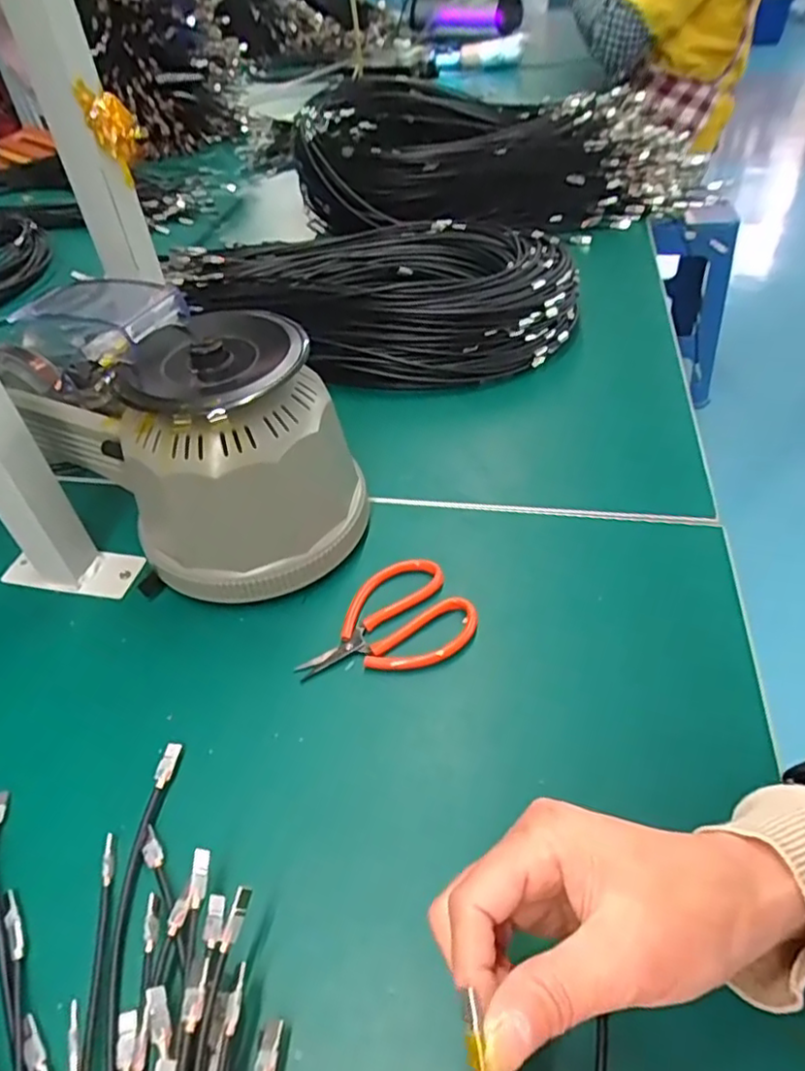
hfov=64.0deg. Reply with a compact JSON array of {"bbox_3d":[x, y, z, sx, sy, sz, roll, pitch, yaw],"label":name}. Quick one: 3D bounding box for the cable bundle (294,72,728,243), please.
[{"bbox_3d":[0.134,-0.544,0.913,0.552,0.124,0.312,-3,46,3],"label":"cable bundle"}]

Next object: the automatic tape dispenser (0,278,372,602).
[{"bbox_3d":[-0.152,-0.074,0.455,0.250,0.148,0.152,34,58,31],"label":"automatic tape dispenser"}]

